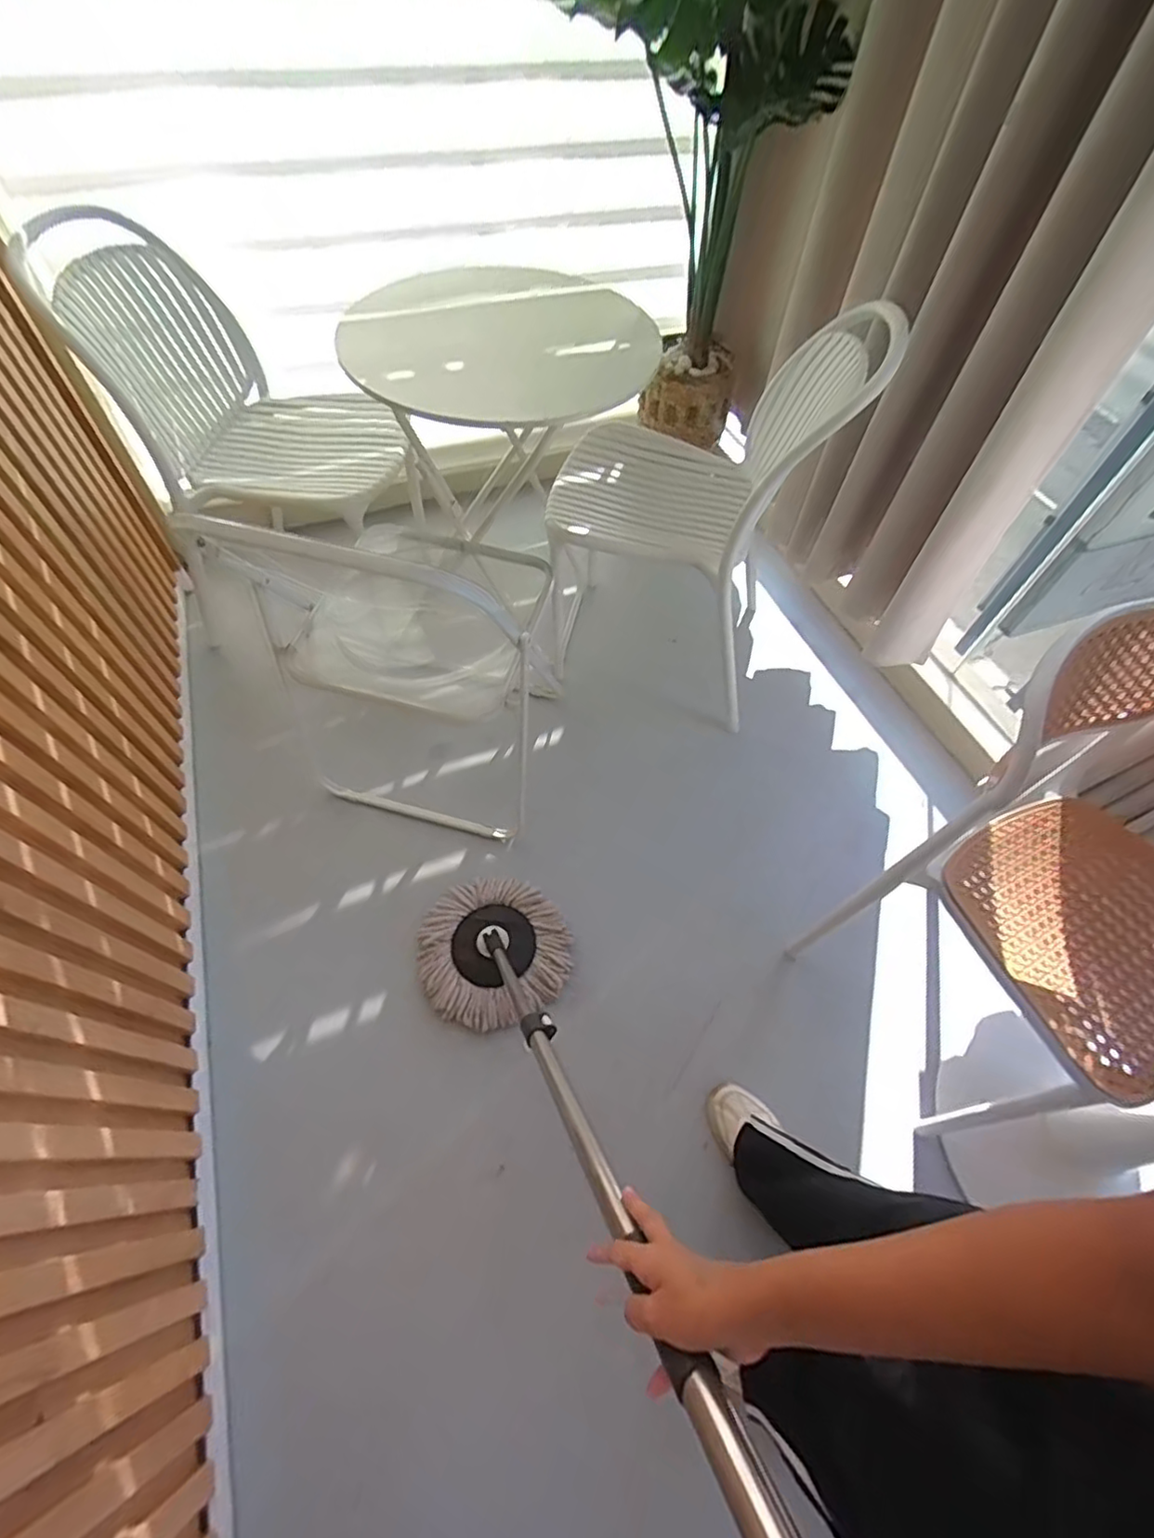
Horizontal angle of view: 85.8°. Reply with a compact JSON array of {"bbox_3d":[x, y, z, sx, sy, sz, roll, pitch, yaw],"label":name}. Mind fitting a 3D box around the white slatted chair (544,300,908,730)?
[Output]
[{"bbox_3d":[0.230,-0.585,1.355,0.530,0.784,0.448,12,58,4],"label":"white slatted chair"}]

